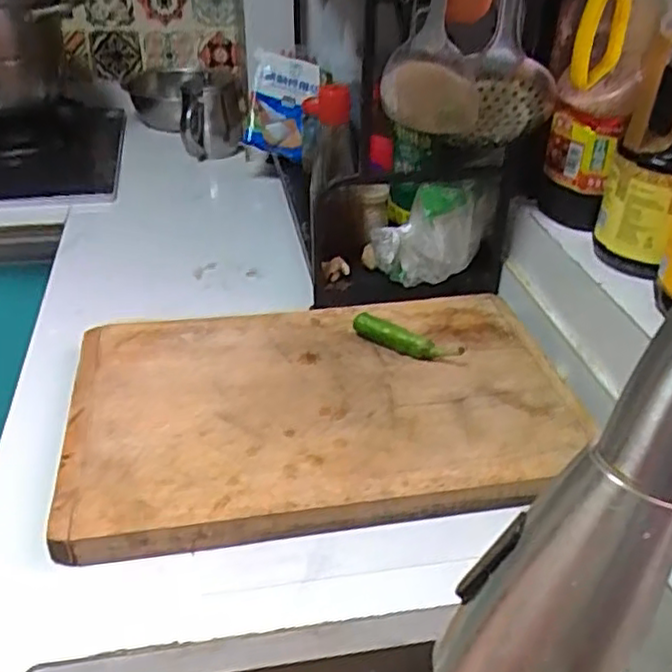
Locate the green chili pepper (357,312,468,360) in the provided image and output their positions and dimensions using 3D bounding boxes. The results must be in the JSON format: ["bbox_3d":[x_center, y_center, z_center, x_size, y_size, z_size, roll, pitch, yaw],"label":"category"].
[{"bbox_3d":[0.070,0.005,0.694,0.111,0.026,0.018,18,38,23],"label":"green chili pepper"}]

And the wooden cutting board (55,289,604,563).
[{"bbox_3d":[-0.010,0.060,0.641,0.444,0.026,0.283,-4,37,-9],"label":"wooden cutting board"}]

